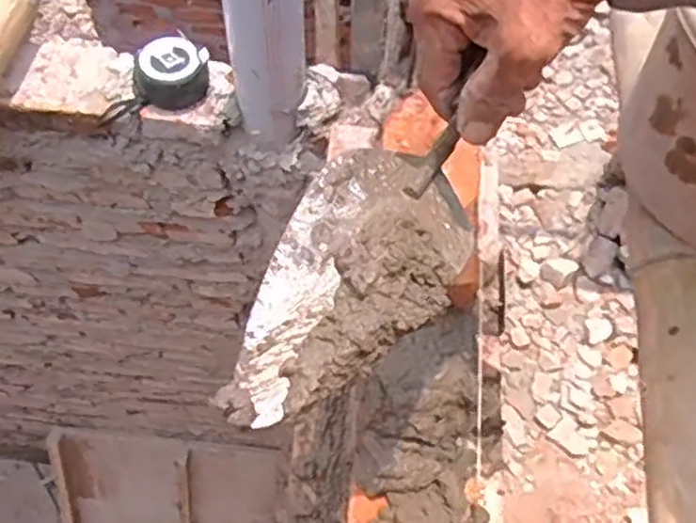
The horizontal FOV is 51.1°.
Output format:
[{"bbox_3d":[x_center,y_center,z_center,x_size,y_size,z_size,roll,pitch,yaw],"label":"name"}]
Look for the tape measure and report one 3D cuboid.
[{"bbox_3d":[-0.190,-0.204,0.787,0.080,0.032,0.072,2,62,0],"label":"tape measure"}]

